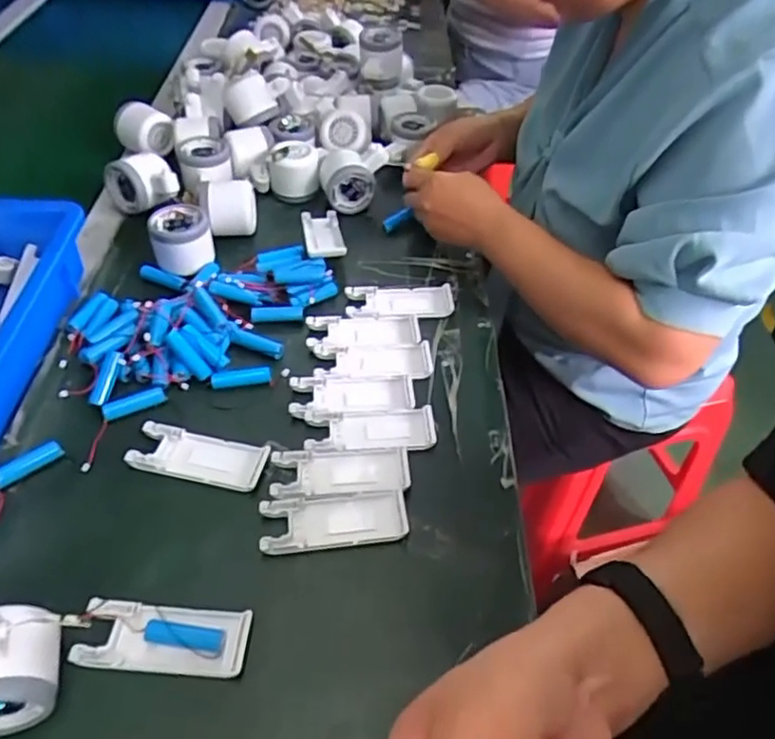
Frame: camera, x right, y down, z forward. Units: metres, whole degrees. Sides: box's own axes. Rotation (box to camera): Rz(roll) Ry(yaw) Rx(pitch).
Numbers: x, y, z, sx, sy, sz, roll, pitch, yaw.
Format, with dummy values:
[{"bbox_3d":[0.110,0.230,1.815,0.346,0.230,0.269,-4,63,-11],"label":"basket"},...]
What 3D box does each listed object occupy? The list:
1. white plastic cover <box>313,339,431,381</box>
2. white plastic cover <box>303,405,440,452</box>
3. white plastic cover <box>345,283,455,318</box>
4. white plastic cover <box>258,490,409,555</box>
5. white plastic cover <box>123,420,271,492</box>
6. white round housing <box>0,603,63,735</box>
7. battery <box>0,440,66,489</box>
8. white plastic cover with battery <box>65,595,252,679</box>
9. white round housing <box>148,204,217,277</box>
[{"bbox_3d":[-0.013,-0.010,0.564,0.103,0.008,0.043,0,48,-4],"label":"white plastic cover"},{"bbox_3d":[-0.014,0.047,0.512,0.102,0.008,0.043,1,47,-3],"label":"white plastic cover"},{"bbox_3d":[0.012,-0.068,0.617,0.104,0.010,0.044,-2,48,-6],"label":"white plastic cover"},{"bbox_3d":[-0.038,0.108,0.456,0.104,0.006,0.042,-4,48,-8],"label":"white plastic cover"},{"bbox_3d":[-0.146,0.067,0.489,0.103,0.006,0.041,11,48,6],"label":"white plastic cover"},{"bbox_3d":[-0.211,0.165,0.344,0.059,0.078,0.042,-7,48,-10],"label":"white round housing"},{"bbox_3d":[-0.270,0.070,0.471,0.016,0.012,0.051,31,41,24],"label":"battery"},{"bbox_3d":[-0.140,0.167,0.395,0.102,0.010,0.040,4,47,0],"label":"white plastic cover with battery"},{"bbox_3d":[-0.210,-0.133,0.643,0.058,0.049,0.058,2,47,-2],"label":"white round housing"}]

